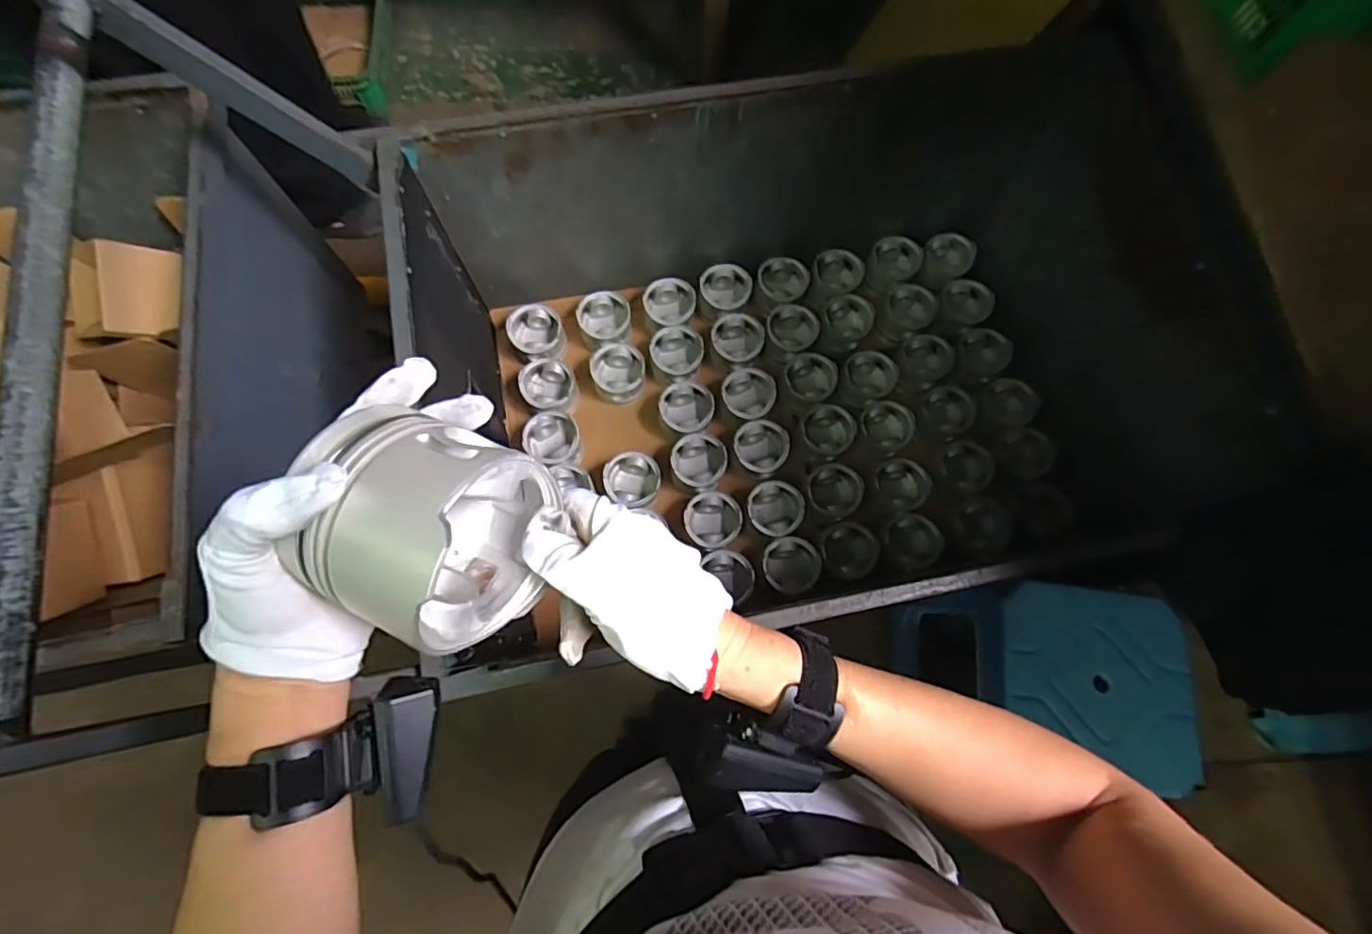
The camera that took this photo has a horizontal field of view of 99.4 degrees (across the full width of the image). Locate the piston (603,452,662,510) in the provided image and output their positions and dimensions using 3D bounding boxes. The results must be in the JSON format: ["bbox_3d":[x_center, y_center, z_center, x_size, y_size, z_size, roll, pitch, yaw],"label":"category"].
[{"bbox_3d":[-0.100,0.023,1.101,0.101,0.064,0.100,7,74,0],"label":"piston"}]

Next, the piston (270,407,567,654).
[{"bbox_3d":[-0.125,0.032,0.299,0.091,0.095,0.096,25,74,5],"label":"piston"}]

